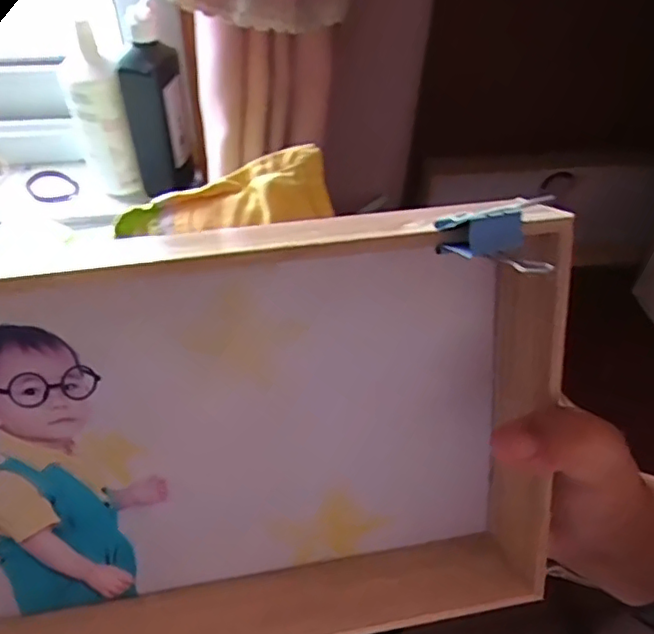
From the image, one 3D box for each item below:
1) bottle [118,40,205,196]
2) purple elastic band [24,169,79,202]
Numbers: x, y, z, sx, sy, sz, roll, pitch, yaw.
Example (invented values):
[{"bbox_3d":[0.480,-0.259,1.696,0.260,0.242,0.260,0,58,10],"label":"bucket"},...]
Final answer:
[{"bbox_3d":[-0.184,-0.211,0.647,0.051,0.169,0.054,25,50,18],"label":"bottle"},{"bbox_3d":[-0.339,-0.160,0.719,0.076,0.010,0.048,28,51,20],"label":"purple elastic band"}]

